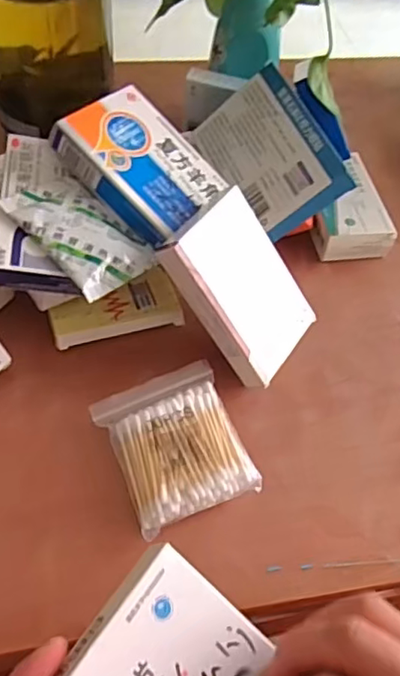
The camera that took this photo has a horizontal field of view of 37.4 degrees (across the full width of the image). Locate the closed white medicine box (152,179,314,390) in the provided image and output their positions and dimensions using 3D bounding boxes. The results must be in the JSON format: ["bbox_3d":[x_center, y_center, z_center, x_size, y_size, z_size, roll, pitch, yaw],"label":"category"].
[{"bbox_3d":[0.031,-0.037,0.421,0.082,0.016,0.123,-48,115,-34],"label":"closed white medicine box"}]

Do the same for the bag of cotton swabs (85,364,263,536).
[{"bbox_3d":[-0.016,0.069,0.390,0.081,0.022,0.098,-19,59,-18],"label":"bag of cotton swabs"}]

